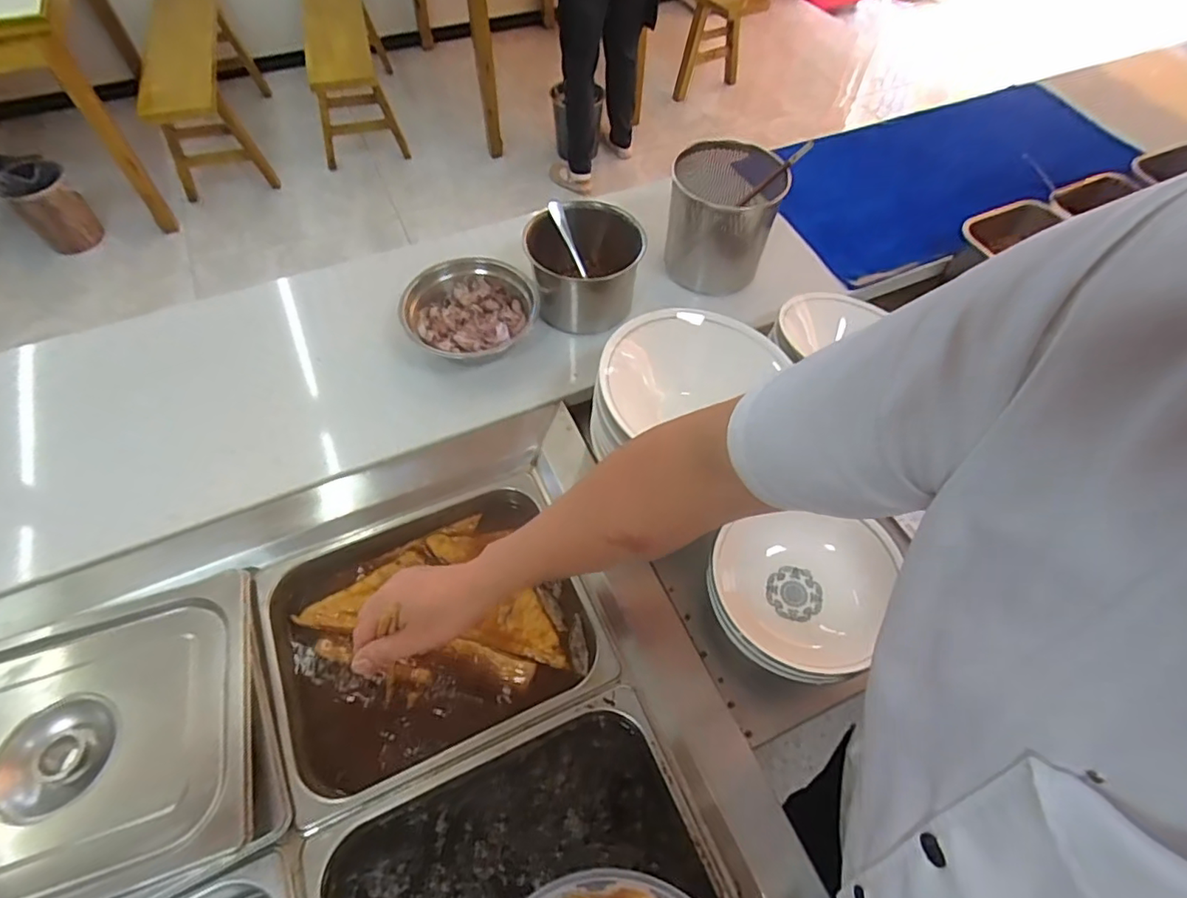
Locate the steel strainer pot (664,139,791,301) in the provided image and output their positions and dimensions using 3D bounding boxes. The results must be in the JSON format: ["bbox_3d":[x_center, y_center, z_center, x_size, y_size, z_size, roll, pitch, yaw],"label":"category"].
[{"bbox_3d":[0.181,-0.327,0.839,0.146,0.153,0.158,16,59,8],"label":"steel strainer pot"}]

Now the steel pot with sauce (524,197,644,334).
[{"bbox_3d":[-0.015,-0.240,0.799,0.143,0.130,0.138,1,58,-2],"label":"steel pot with sauce"}]

